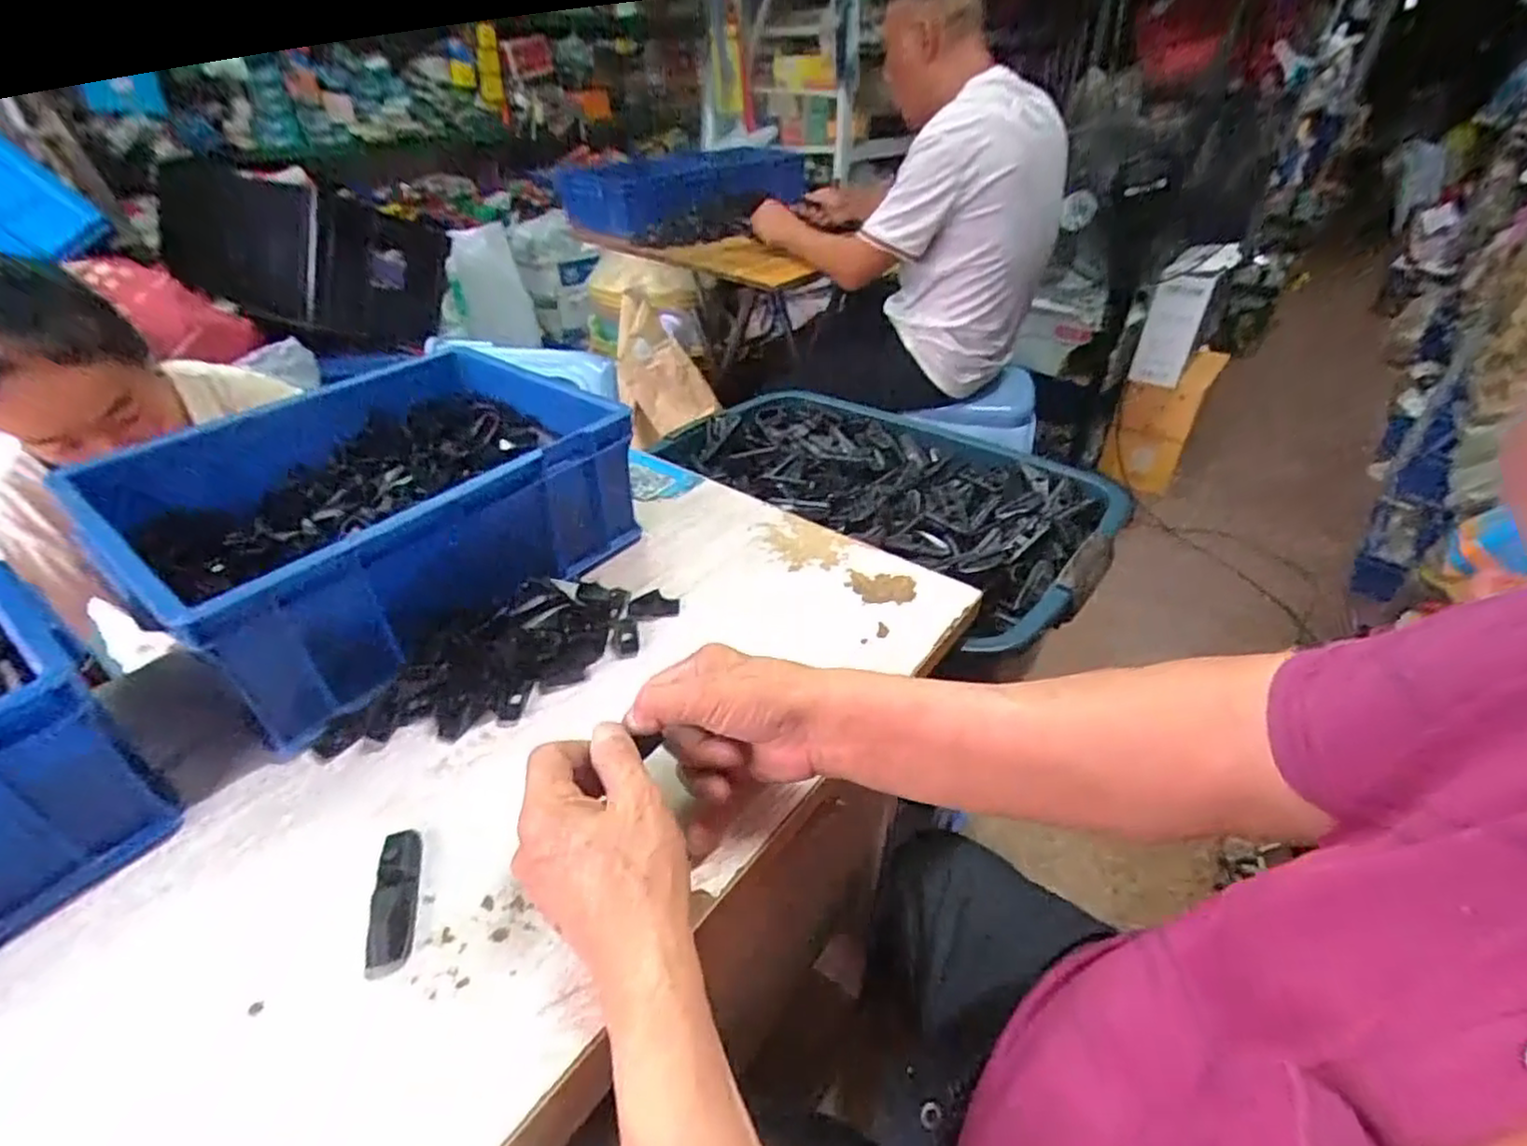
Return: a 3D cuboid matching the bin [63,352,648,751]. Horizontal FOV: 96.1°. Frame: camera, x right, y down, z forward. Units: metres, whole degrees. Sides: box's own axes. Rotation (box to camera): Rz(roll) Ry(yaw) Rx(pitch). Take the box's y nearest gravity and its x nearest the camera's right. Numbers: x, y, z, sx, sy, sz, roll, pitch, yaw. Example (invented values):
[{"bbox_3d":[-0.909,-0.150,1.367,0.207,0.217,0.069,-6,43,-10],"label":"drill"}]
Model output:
[{"bbox_3d":[-0.311,-0.055,0.569,0.283,0.124,0.339,25,44,28],"label":"bin"}]

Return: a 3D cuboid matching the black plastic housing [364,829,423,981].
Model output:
[{"bbox_3d":[-0.195,0.172,0.366,0.019,0.022,0.074,-6,38,-9],"label":"black plastic housing"}]

